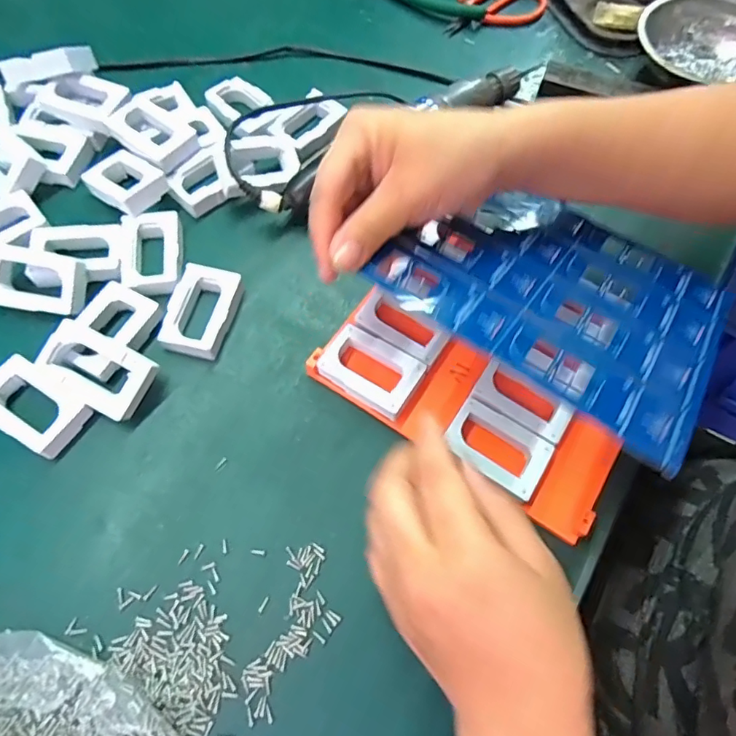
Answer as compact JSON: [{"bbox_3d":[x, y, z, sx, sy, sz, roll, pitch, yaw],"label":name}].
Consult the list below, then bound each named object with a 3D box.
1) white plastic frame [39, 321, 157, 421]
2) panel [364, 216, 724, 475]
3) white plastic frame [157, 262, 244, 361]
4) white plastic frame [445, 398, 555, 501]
[{"bbox_3d":[-0.164,0.000,0.311,0.062,0.015,0.040,30,79,-5],"label":"white plastic frame"},{"bbox_3d":[0.109,-0.045,0.288,0.168,0.006,0.158,34,52,14],"label":"panel"},{"bbox_3d":[-0.110,-0.037,0.344,0.041,0.019,0.061,13,65,4],"label":"white plastic frame"},{"bbox_3d":[0.077,0.048,0.308,0.058,0.012,0.039,32,67,12],"label":"white plastic frame"}]

